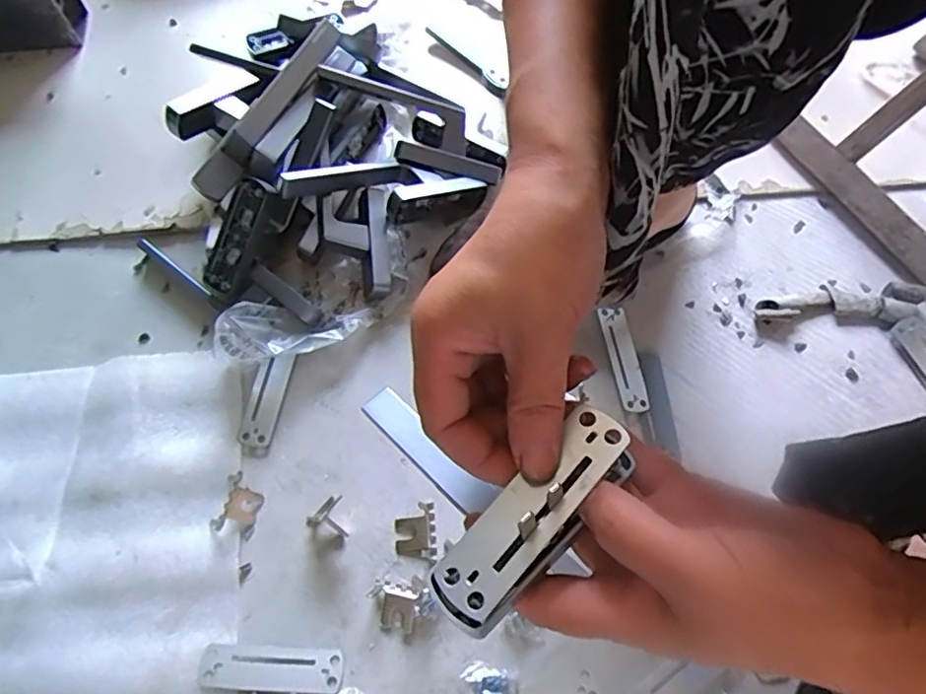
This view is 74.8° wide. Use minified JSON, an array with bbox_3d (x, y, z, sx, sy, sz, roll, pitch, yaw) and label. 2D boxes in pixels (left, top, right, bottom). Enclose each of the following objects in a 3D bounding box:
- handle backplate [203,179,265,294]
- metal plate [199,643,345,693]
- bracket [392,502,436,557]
[{"bbox_3d":[-0.192,-0.093,0.507,0.030,0.007,0.096,29,103,12],"label":"handle backplate"},{"bbox_3d":[-0.133,0.224,0.422,0.095,0.004,0.028,5,62,-4],"label":"metal plate"},{"bbox_3d":[-0.036,0.139,0.461,0.032,0.008,0.039,-5,66,-2],"label":"bracket"}]

